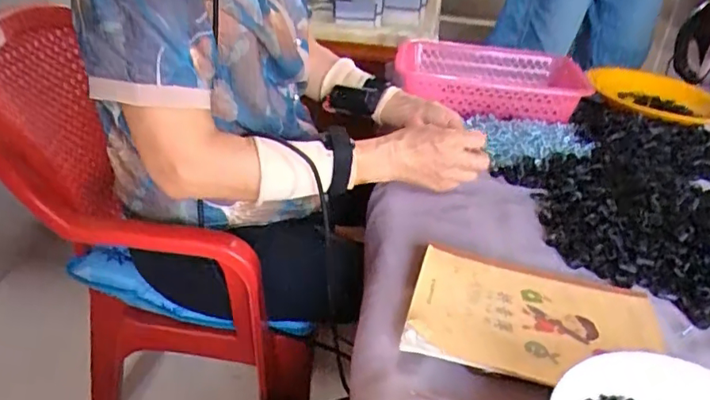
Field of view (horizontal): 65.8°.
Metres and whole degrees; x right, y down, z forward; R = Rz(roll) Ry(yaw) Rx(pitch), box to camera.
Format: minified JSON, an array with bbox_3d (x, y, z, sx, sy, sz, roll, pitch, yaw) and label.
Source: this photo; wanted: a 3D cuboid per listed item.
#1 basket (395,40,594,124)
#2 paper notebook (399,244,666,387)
[{"bbox_3d":[0.210,-0.201,0.888,0.269,0.066,0.196,6,31,3],"label":"basket"},{"bbox_3d":[0.156,0.102,0.471,0.217,0.011,0.136,12,32,3],"label":"paper notebook"}]

